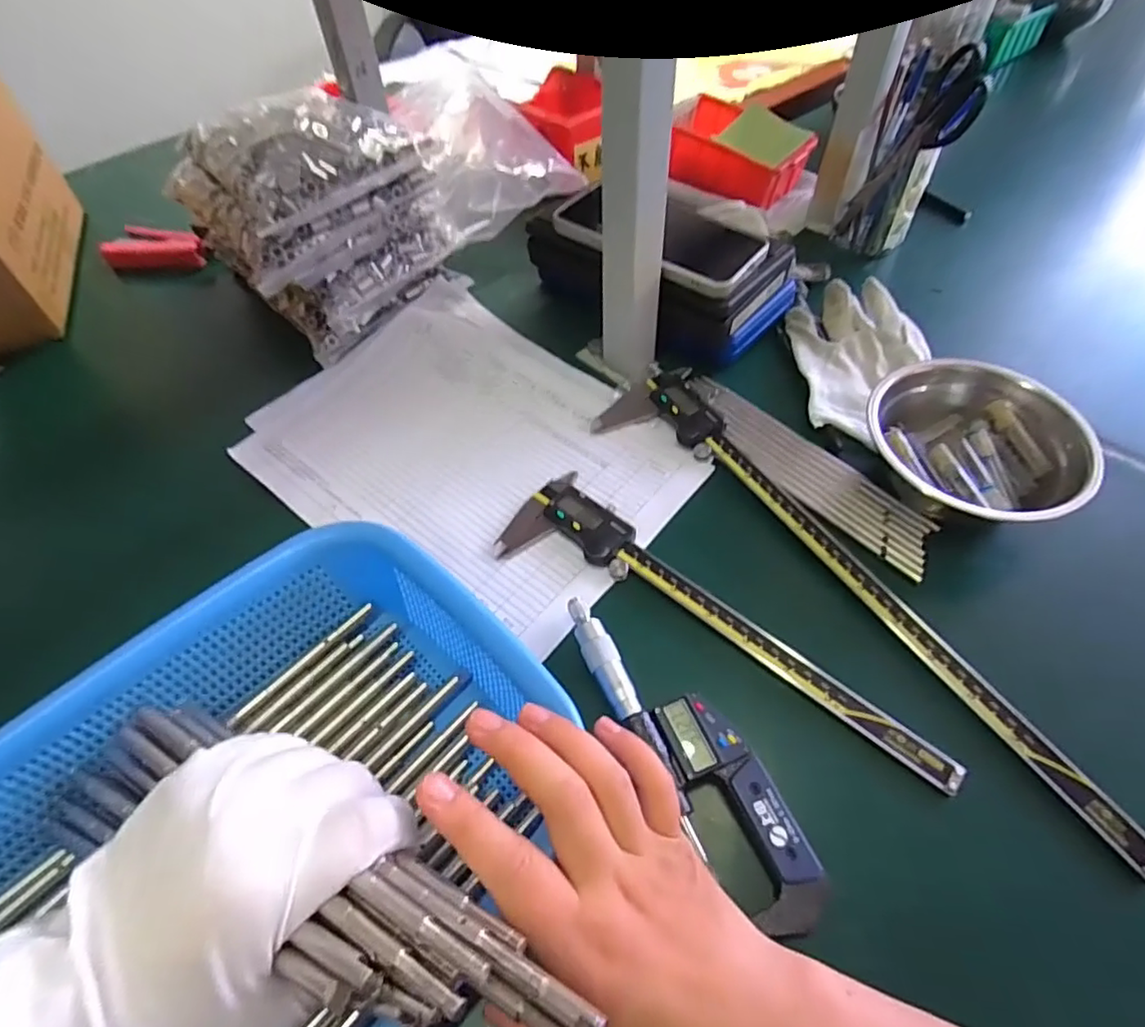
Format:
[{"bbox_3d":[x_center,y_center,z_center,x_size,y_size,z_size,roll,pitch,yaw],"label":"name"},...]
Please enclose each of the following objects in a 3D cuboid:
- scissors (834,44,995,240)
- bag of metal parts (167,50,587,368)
[{"bbox_3d":[0.278,-0.302,0.507,0.025,0.177,0.058,-26,84,-15],"label":"scissors"},{"bbox_3d":[-0.177,-0.318,0.564,0.318,0.139,0.235,-36,61,-22],"label":"bag of metal parts"}]

